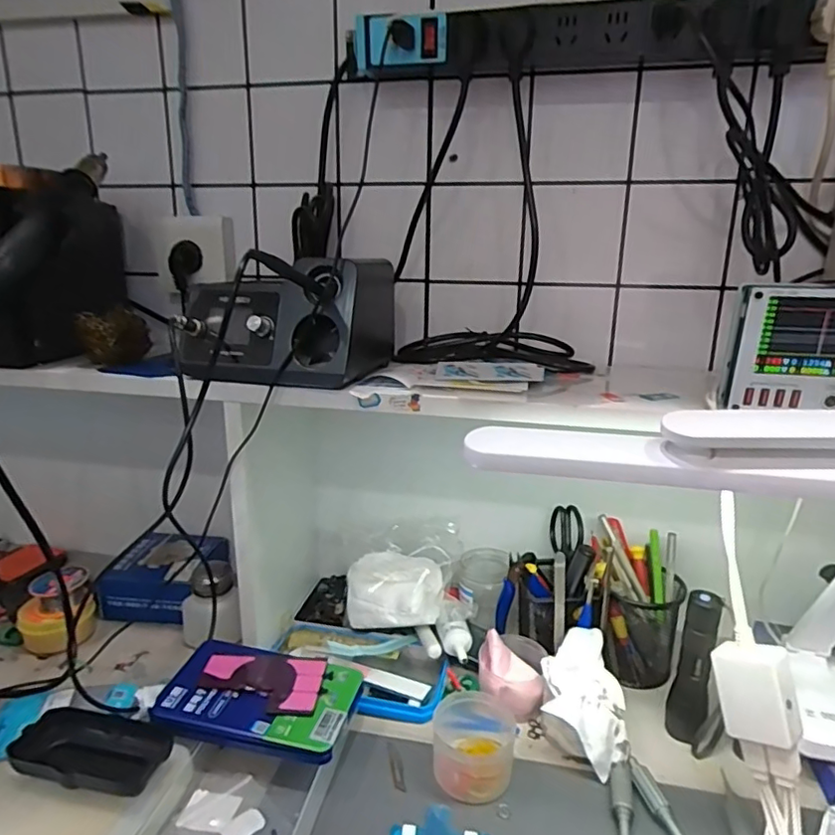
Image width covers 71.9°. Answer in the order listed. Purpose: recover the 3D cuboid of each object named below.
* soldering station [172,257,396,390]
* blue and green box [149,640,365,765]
[{"bbox_3d":[-0.117,-0.090,0.524,0.155,0.096,0.134,5,16,15],"label":"soldering station"},{"bbox_3d":[-0.134,0.238,0.499,0.163,0.022,0.102,4,22,14],"label":"blue and green box"}]

